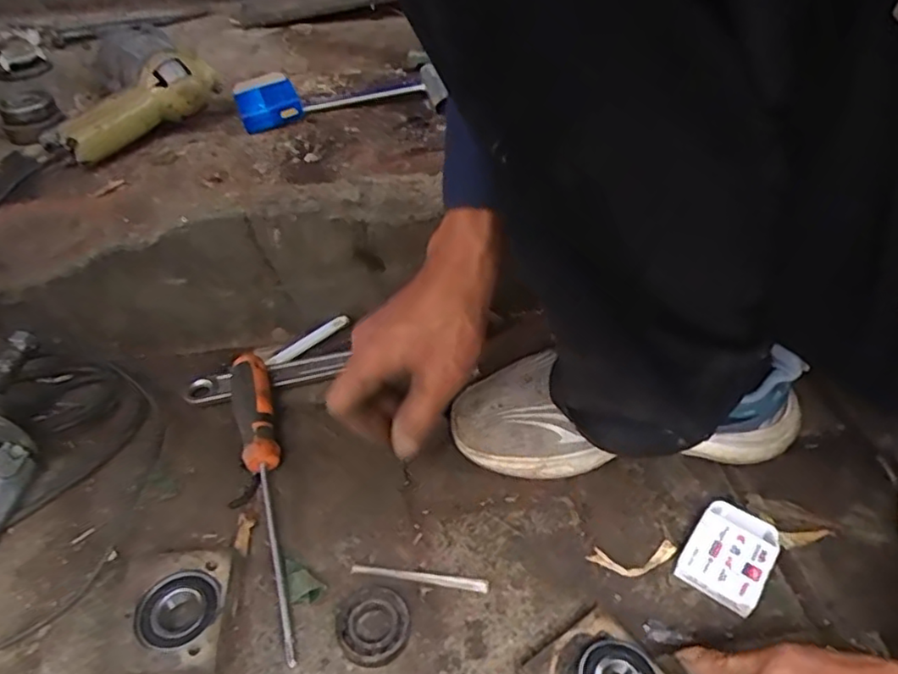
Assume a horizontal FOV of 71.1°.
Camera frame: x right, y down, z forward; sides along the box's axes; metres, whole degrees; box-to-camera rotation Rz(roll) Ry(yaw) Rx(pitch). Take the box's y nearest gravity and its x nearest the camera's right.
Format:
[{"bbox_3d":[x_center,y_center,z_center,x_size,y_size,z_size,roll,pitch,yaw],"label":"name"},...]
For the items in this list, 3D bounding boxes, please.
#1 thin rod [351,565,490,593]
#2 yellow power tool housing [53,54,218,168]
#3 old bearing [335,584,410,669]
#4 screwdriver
[{"bbox_3d":[-0.020,0.163,0.428,0.093,0.004,0.008,6,43,7],"label":"thin rod"},{"bbox_3d":[-0.266,-0.200,0.542,0.138,0.044,0.047,-34,49,-5],"label":"yellow power tool housing"},{"bbox_3d":[-0.047,0.182,0.400,0.044,0.016,0.050,0,43,1],"label":"old bearing"},{"bbox_3d":[-0.134,0.104,0.467,0.030,0.039,0.253,-15,45,-15],"label":"screwdriver"}]

